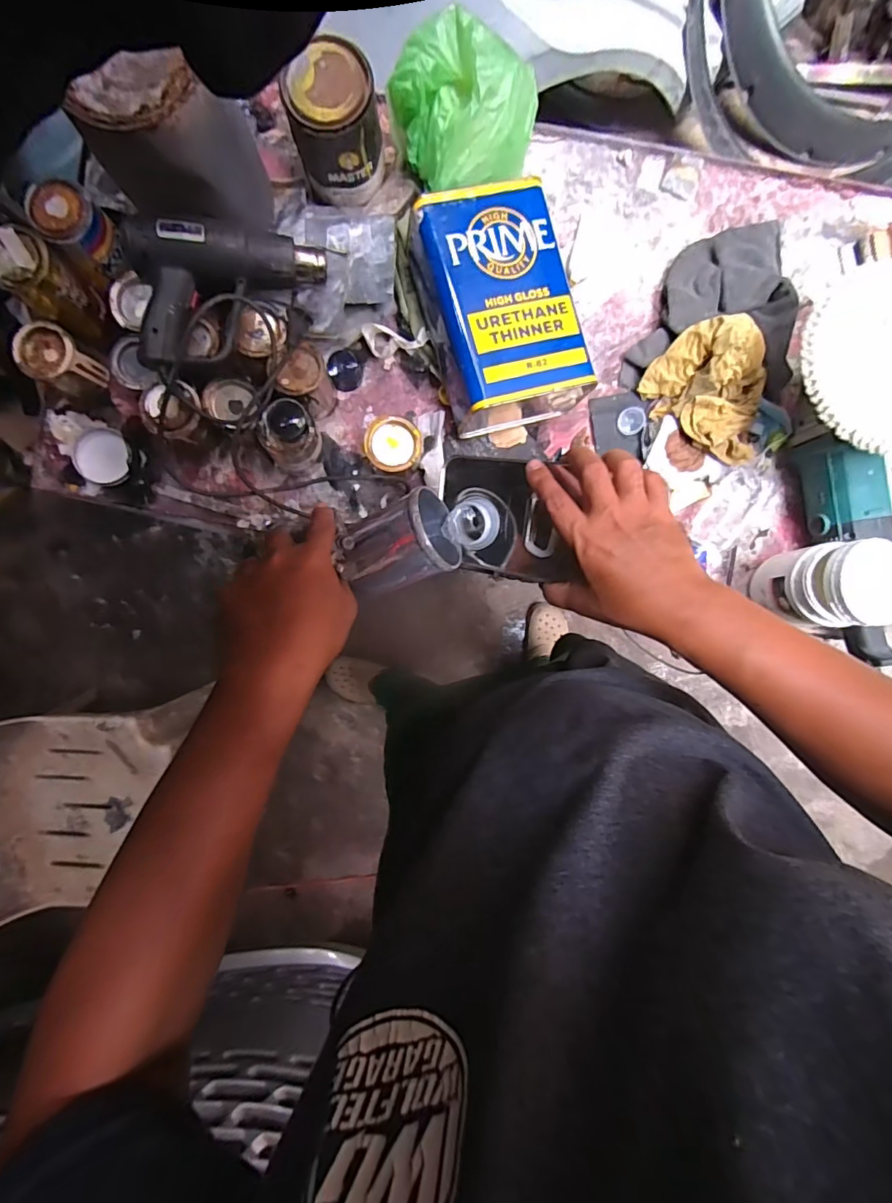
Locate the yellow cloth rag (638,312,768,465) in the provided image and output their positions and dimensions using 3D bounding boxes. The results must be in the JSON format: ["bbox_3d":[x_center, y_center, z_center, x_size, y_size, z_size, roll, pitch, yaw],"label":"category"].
[{"bbox_3d":[0.365,-0.288,0.648,0.180,0.062,0.145,30,94,1],"label":"yellow cloth rag"}]

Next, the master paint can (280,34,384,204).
[{"bbox_3d":[-0.134,-0.574,0.602,0.110,0.121,0.091,-17,92,3],"label":"master paint can"}]

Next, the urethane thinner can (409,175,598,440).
[{"bbox_3d":[0.066,-0.361,0.625,0.166,0.121,0.248,-16,92,3],"label":"urethane thinner can"}]

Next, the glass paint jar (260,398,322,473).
[{"bbox_3d":[-0.203,-0.215,0.647,0.077,0.076,0.070,-42,90,4],"label":"glass paint jar"}]

